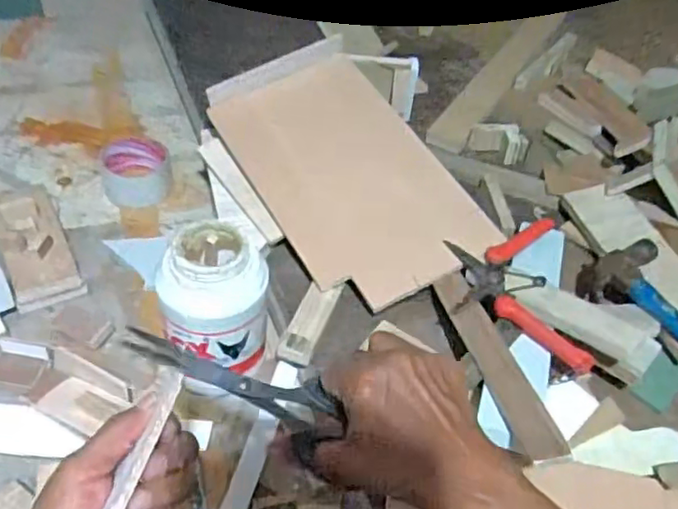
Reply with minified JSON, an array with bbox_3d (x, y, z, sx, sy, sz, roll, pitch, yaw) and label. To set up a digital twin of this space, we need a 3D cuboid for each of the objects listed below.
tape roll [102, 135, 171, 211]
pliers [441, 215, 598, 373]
[{"bbox_3d":[-0.254,-0.105,0.791,0.084,0.040,0.085,-9,46,-16],"label":"tape roll"},{"bbox_3d":[0.164,0.025,0.595,0.111,0.020,0.185,5,44,-2],"label":"pliers"}]

